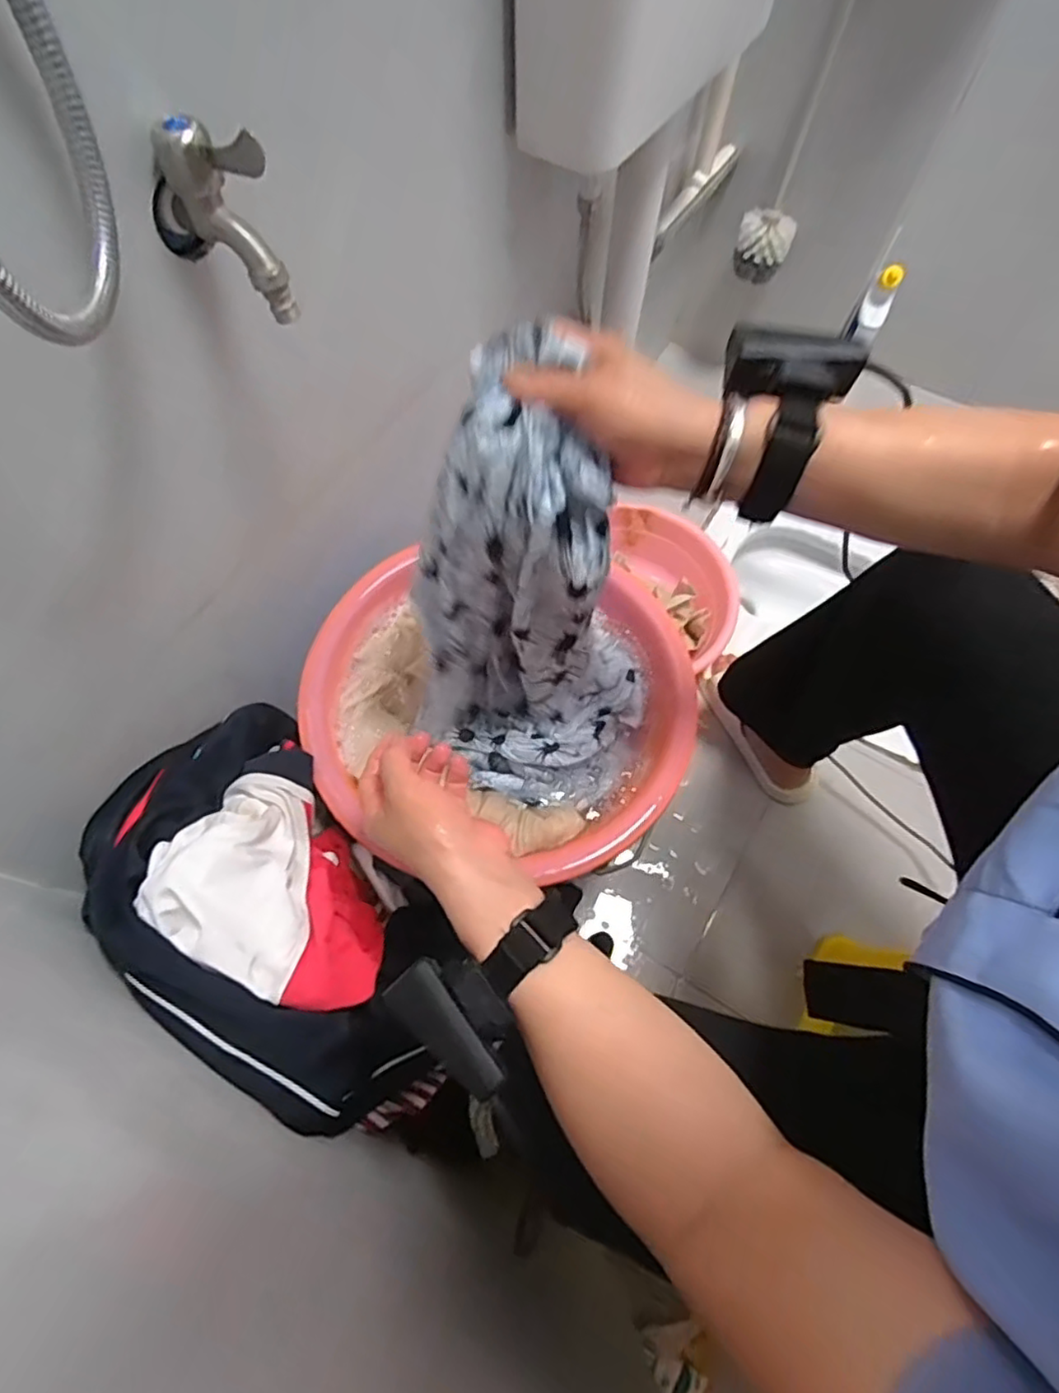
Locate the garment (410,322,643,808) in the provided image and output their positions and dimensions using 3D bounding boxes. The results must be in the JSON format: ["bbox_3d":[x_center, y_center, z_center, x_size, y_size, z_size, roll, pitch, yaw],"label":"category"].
[{"bbox_3d":[0.013,-0.067,0.486,0.186,0.359,0.121,-30,56,-15],"label":"garment"}]

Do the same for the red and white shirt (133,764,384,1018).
[{"bbox_3d":[-0.184,0.149,0.491,0.189,0.100,0.129,35,68,15],"label":"red and white shirt"}]

